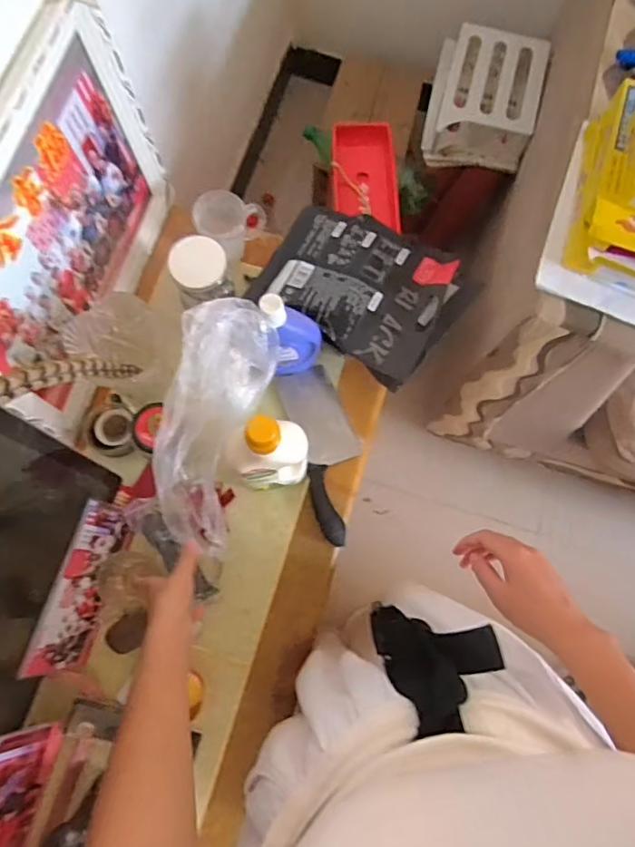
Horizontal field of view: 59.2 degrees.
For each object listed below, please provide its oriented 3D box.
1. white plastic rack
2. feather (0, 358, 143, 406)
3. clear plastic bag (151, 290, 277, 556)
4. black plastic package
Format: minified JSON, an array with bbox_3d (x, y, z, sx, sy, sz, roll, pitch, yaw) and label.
[{"bbox_3d":[0.345,-0.668,1.157,0.212,0.103,0.263,13,74,2],"label":"white plastic rack"},{"bbox_3d":[-0.273,-0.050,0.605,0.039,0.209,0.027,34,108,7],"label":"feather"},{"bbox_3d":[-0.135,-0.003,0.715,0.114,0.098,0.307,13,90,2],"label":"clear plastic bag"},{"bbox_3d":[0.067,-0.221,0.886,0.300,0.064,0.239,36,76,8],"label":"black plastic package"}]

